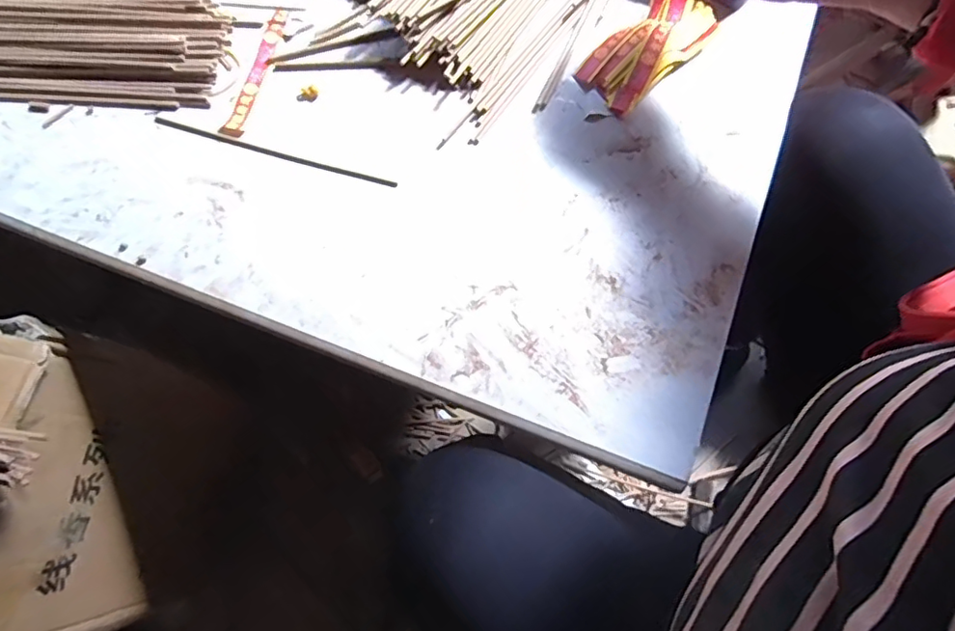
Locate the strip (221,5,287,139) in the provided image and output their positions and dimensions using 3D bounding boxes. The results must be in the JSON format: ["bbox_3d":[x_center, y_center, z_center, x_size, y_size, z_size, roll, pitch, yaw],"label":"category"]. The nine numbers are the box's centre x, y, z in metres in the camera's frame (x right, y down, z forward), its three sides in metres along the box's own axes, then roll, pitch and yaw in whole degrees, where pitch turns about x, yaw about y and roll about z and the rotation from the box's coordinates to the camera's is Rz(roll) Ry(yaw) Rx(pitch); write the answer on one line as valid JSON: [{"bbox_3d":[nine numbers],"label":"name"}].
[{"bbox_3d":[-0.177,-0.196,0.446,0.016,0.005,0.123,13,76,5],"label":"strip"}]

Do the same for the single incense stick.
[{"bbox_3d":[-0.154,-0.124,0.421,0.193,0.004,0.005,16,76,6],"label":"single incense stick"}]

